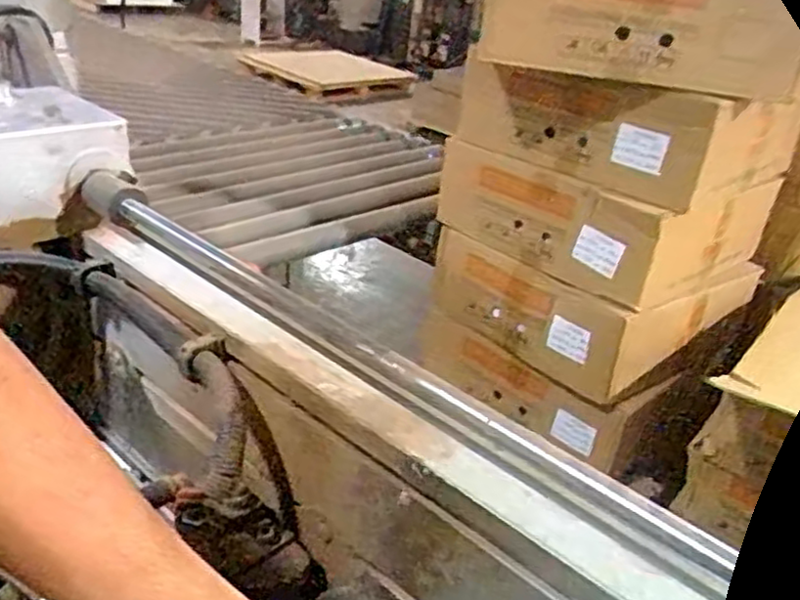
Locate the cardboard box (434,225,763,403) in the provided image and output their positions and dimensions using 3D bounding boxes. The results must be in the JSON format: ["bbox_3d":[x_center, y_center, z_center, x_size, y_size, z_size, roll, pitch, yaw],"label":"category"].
[{"bbox_3d":[0.353,-0.025,1.412,0.400,0.187,0.471,-18,37,-38],"label":"cardboard box"}]

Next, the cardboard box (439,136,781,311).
[{"bbox_3d":[0.373,-0.174,1.326,0.374,0.162,0.437,-18,37,-38],"label":"cardboard box"}]

